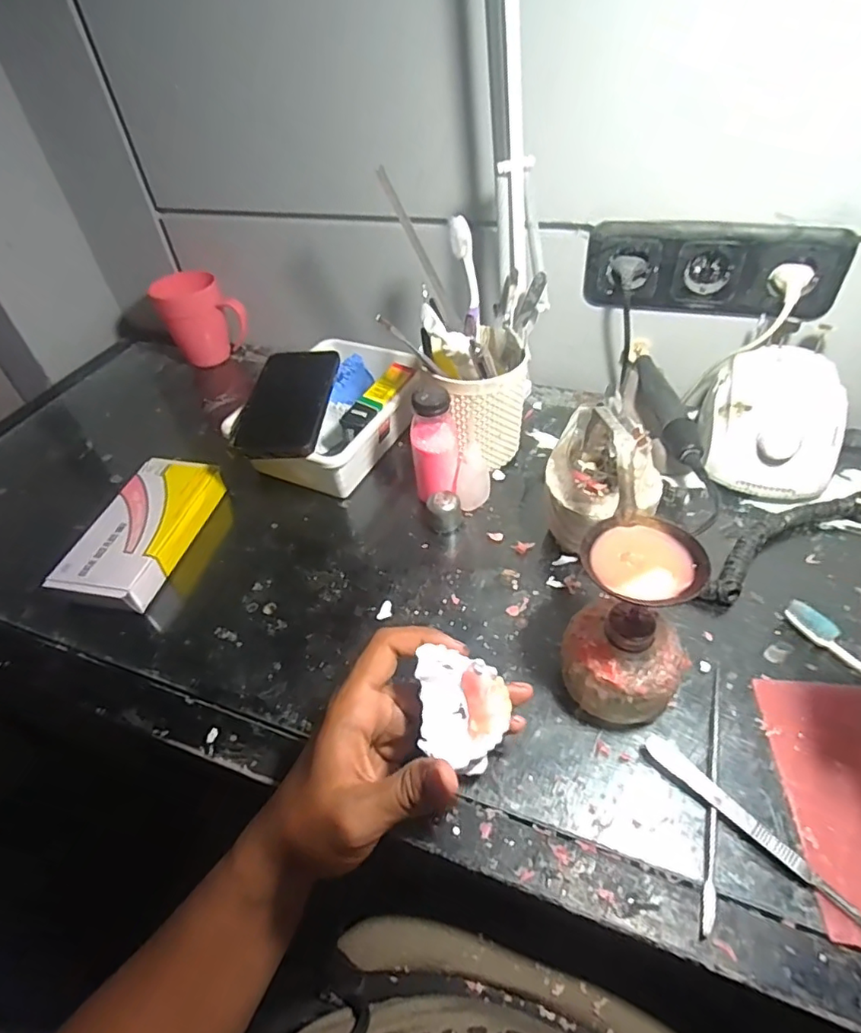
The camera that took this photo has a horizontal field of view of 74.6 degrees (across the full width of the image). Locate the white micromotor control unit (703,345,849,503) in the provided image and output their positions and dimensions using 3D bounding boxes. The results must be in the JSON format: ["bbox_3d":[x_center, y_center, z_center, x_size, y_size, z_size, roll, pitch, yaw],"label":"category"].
[{"bbox_3d":[0.307,-0.086,0.516,0.103,0.079,0.135,12,49,17],"label":"white micromotor control unit"}]

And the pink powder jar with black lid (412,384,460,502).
[{"bbox_3d":[0.005,-0.056,0.491,0.040,0.116,0.039,-3,47,3],"label":"pink powder jar with black lid"}]

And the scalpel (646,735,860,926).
[{"bbox_3d":[0.185,0.177,0.324,0.015,0.007,0.134,-37,54,-25],"label":"scalpel"}]

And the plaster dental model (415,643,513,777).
[{"bbox_3d":[0.017,0.104,0.302,0.045,0.026,0.062,-4,47,2],"label":"plaster dental model"}]

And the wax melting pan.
[{"bbox_3d":[0.130,-0.005,0.345,0.072,0.039,0.118,4,48,10],"label":"wax melting pan"}]

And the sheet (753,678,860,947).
[{"bbox_3d":[0.250,0.164,0.332,0.075,0.004,0.145,1,45,9],"label":"sheet"}]

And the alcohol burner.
[{"bbox_3d":[0.123,0.091,0.364,0.074,0.072,0.066,8,48,14],"label":"alcohol burner"}]

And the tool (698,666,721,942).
[{"bbox_3d":[0.172,0.162,0.342,0.007,0.006,0.160,13,50,18],"label":"tool"}]

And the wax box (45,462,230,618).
[{"bbox_3d":[-0.256,0.012,0.513,0.079,0.034,0.157,7,48,12],"label":"wax box"}]

